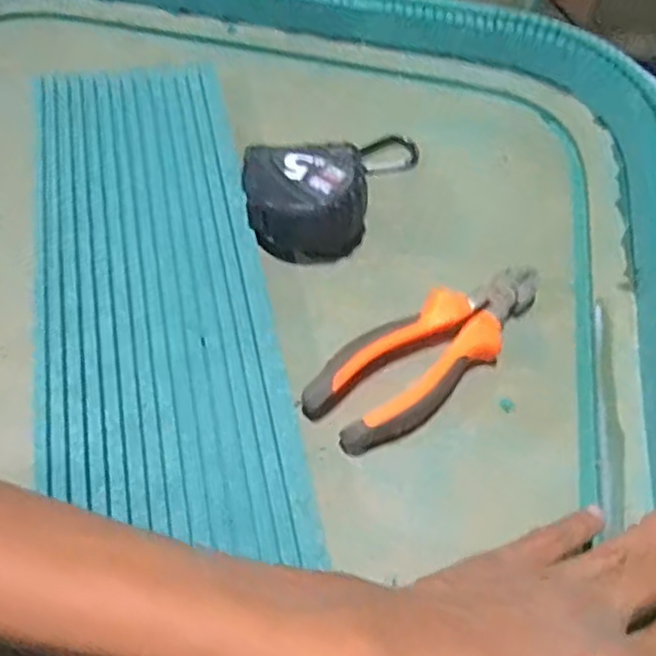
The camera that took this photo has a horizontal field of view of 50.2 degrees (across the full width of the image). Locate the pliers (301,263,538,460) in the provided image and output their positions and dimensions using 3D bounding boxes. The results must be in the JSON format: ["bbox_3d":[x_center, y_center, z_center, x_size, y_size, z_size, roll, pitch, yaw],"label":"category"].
[{"bbox_3d":[0.060,0.009,0.378,0.155,0.026,0.049,-33,64,-24],"label":"pliers"}]

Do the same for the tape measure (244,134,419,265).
[{"bbox_3d":[0.002,-0.099,0.439,0.074,0.046,0.130,28,58,14],"label":"tape measure"}]

